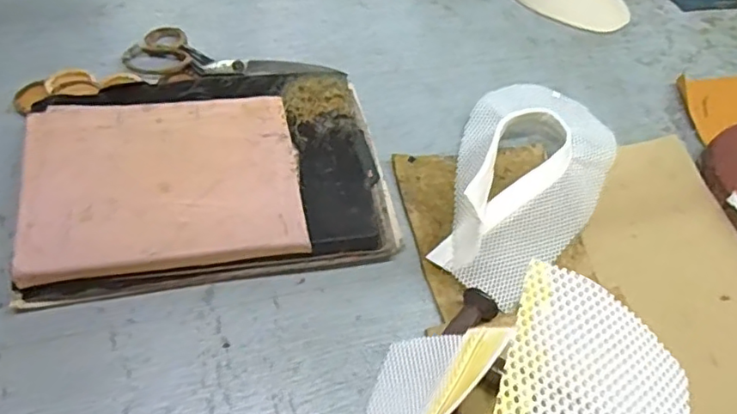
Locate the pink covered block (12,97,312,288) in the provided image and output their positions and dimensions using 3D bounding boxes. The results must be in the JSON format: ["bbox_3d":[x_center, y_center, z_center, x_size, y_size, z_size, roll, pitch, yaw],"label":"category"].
[{"bbox_3d":[-0.171,-0.027,0.496,0.218,0.018,0.163,-5,55,-10],"label":"pink covered block"}]

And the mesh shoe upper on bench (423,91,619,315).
[{"bbox_3d":[0.153,-0.052,0.551,0.146,0.082,0.284,26,56,13],"label":"mesh shoe upper on bench"}]

